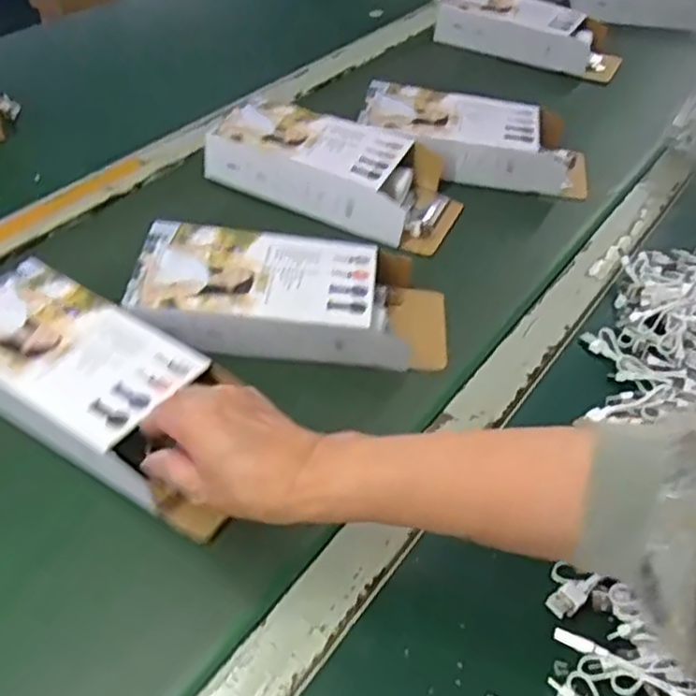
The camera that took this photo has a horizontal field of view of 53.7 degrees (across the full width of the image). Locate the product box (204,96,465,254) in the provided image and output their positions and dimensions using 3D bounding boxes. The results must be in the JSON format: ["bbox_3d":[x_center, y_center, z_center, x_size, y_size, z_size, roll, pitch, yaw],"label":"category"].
[{"bbox_3d":[-0.010,-0.188,0.709,0.253,0.058,0.114,20,53,14],"label":"product box"}]

